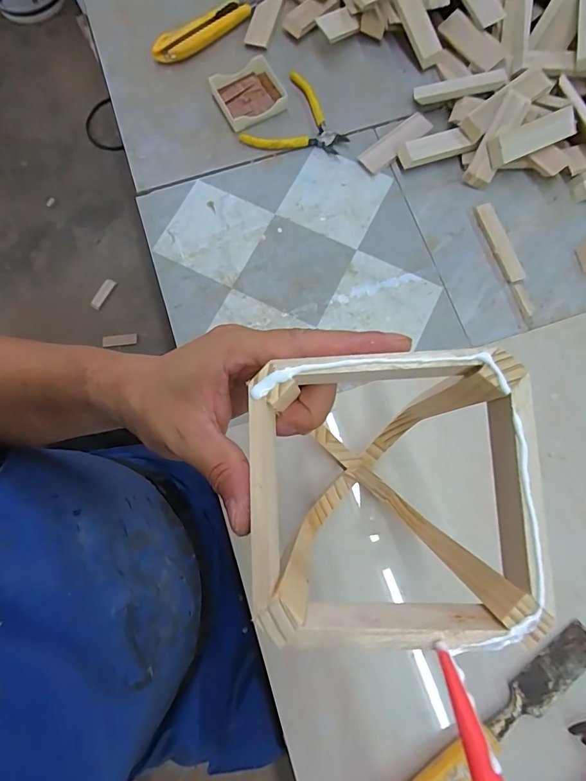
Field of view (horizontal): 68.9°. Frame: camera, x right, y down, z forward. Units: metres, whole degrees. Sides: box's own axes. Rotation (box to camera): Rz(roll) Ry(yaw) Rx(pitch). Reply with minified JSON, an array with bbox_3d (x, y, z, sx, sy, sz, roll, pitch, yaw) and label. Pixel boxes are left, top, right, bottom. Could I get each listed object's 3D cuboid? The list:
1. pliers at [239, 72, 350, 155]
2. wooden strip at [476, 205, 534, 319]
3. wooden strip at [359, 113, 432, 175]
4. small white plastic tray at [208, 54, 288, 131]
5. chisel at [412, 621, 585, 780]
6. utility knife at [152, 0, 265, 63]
[{"bbox_3d":[0.012,-0.318,0.511,0.104,0.012,0.106,33,80,9],"label":"pliers"},{"bbox_3d":[0.232,-0.166,0.480,0.018,0.008,0.097,-18,77,-2],"label":"wooden strip"},{"bbox_3d":[0.121,-0.294,0.507,0.094,0.011,0.032,-38,79,-7],"label":"wooden strip"},{"bbox_3d":[-0.053,-0.361,0.521,0.077,0.011,0.077,-26,78,-4],"label":"small white plastic tray"},{"bbox_3d":[0.174,0.290,0.363,0.235,0.028,0.032,-37,79,-6],"label":"chisel"},{"bbox_3d":[-0.100,-0.460,0.535,0.167,0.025,0.020,-37,79,-6],"label":"utility knife"}]

